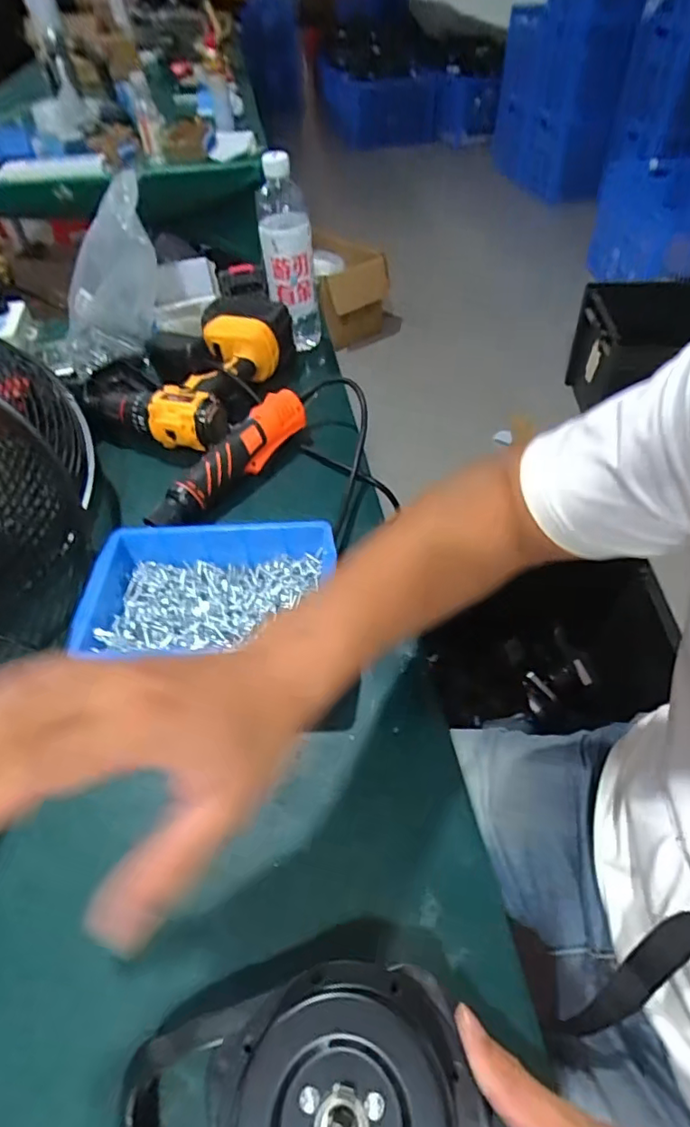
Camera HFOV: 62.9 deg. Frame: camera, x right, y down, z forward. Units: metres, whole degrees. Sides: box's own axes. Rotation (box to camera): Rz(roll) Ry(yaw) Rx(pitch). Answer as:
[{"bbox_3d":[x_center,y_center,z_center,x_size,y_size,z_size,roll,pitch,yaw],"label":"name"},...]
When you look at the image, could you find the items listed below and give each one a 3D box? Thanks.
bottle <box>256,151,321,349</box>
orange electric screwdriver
[{"bbox_3d":[-0.073,-0.405,0.751,0.070,0.220,0.070,-2,48,0],"label":"bottle"},{"bbox_3d":[-0.123,-0.112,0.608,0.053,0.056,0.224,28,54,24],"label":"orange electric screwdriver"}]

